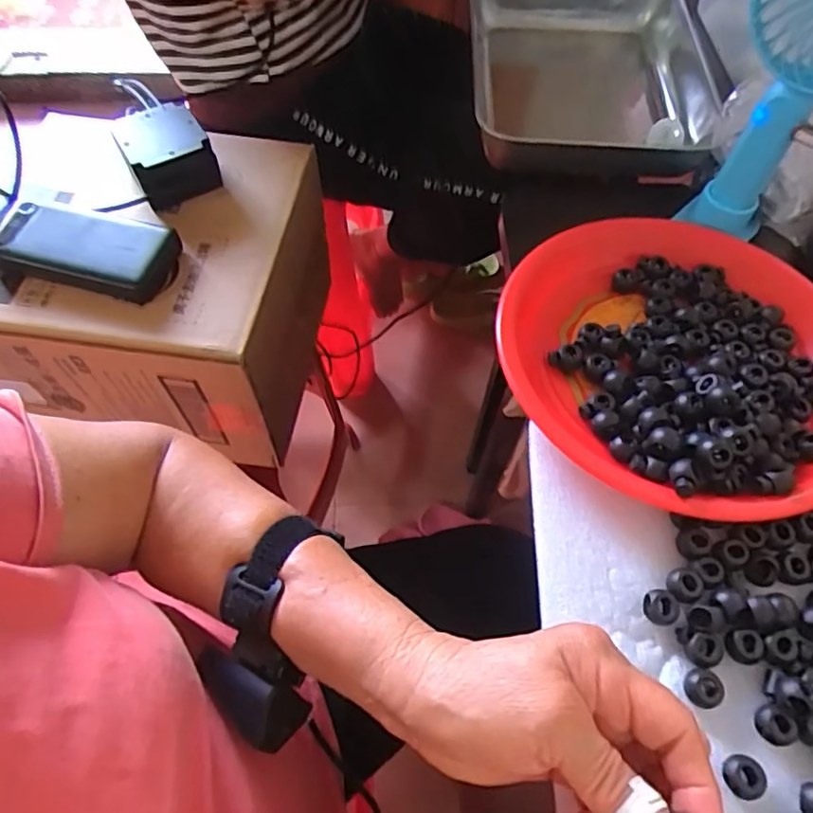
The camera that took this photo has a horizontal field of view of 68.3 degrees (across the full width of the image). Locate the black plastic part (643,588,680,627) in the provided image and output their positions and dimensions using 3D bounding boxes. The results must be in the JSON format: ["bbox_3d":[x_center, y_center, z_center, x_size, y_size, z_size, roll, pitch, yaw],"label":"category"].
[{"bbox_3d":[0.132,0.105,0.313,0.017,0.011,0.017,1,61,-1],"label":"black plastic part"}]

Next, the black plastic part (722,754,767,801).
[{"bbox_3d":[0.156,0.171,0.277,0.016,0.010,0.017,1,61,-1],"label":"black plastic part"}]

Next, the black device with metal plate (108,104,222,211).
[{"bbox_3d":[-0.224,-0.234,0.560,0.073,0.050,0.075,-27,65,-15],"label":"black device with metal plate"}]

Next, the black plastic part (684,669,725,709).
[{"bbox_3d":[0.146,0.140,0.296,0.019,0.009,0.017,-4,61,-4],"label":"black plastic part"}]

